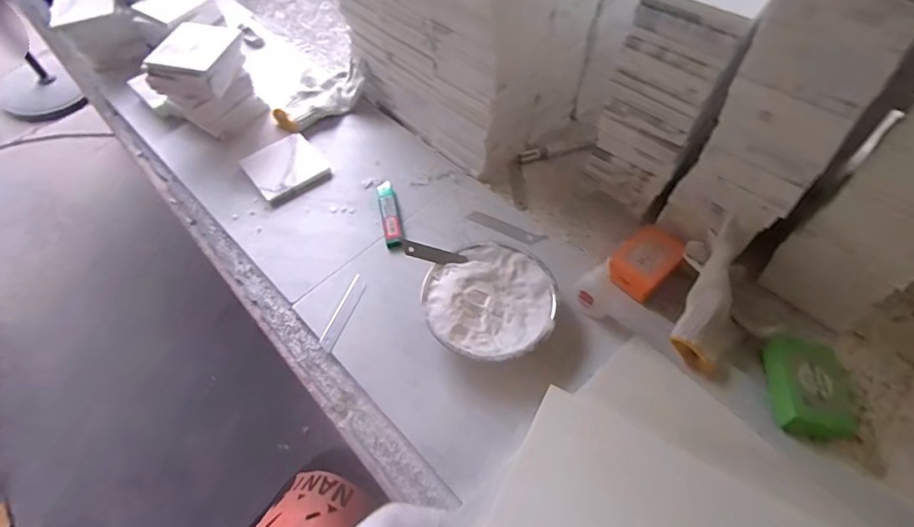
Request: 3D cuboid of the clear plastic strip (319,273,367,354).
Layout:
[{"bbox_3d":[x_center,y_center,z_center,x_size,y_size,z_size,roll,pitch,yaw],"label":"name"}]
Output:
[{"bbox_3d":[-0.137,0.059,0.567,0.020,0.004,0.098,18,61,12],"label":"clear plastic strip"}]

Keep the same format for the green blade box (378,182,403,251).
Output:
[{"bbox_3d":[-0.092,-0.071,0.639,0.024,0.017,0.117,-12,59,-5],"label":"green blade box"}]

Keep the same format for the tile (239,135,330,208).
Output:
[{"bbox_3d":[-0.251,-0.142,0.690,0.099,0.009,0.109,-35,64,-17],"label":"tile"}]

